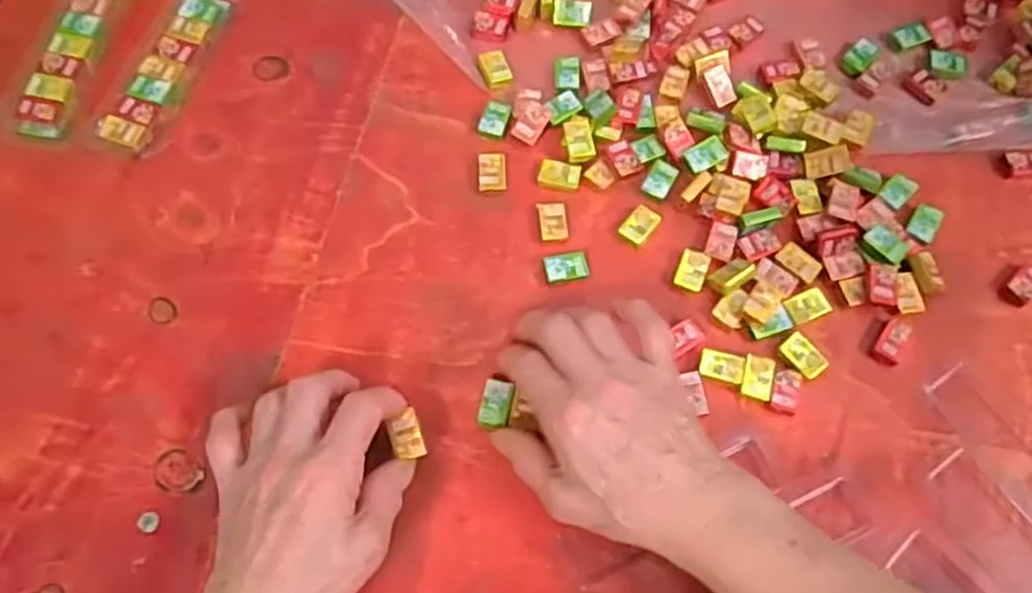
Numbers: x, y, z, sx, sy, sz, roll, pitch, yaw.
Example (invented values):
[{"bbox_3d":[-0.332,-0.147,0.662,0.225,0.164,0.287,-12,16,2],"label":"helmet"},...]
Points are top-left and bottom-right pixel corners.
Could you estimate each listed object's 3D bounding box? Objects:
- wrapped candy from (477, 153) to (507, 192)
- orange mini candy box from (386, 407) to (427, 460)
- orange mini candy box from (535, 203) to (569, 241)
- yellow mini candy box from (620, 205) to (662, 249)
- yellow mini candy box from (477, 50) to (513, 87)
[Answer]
[{"bbox_3d":[-0.015,-0.080,0.474,0.018,0.005,0.027,-3,69,-3],"label":"wrapped candy"},{"bbox_3d":[-0.058,0.074,0.389,0.016,0.005,0.024,-18,70,-8],"label":"orange mini candy box"},{"bbox_3d":[0.023,-0.047,0.462,0.018,0.005,0.028,-8,69,-5],"label":"orange mini candy box"},{"bbox_3d":[0.078,-0.045,0.461,0.018,0.004,0.025,39,73,12],"label":"yellow mini candy box"},{"bbox_3d":[-0.014,-0.155,0.502,0.019,0.004,0.027,-18,70,-8],"label":"yellow mini candy box"}]

